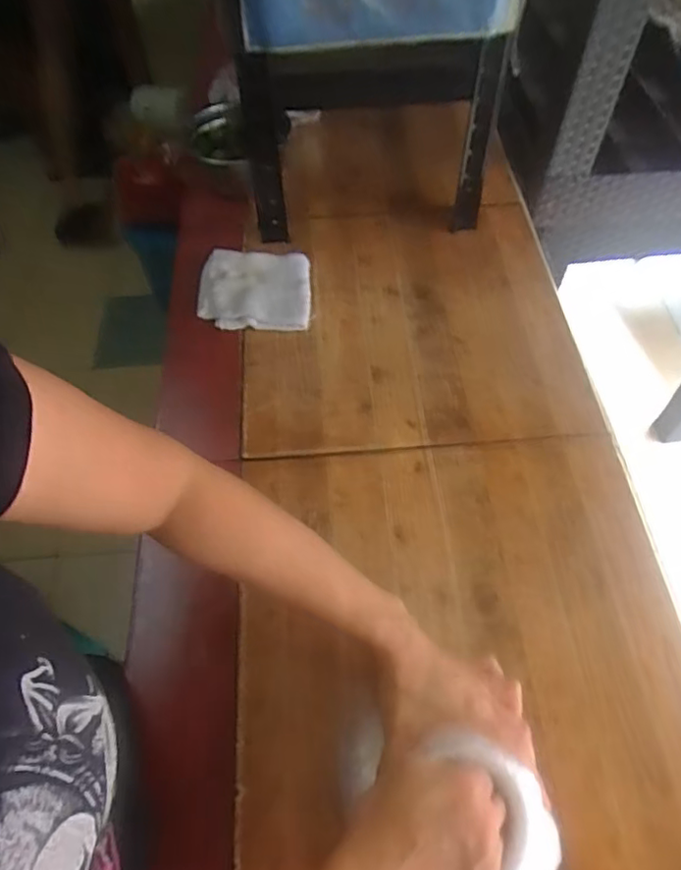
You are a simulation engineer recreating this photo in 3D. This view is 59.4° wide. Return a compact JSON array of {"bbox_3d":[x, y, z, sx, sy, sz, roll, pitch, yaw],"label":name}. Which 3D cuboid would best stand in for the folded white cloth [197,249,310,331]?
[{"bbox_3d":[-0.112,-0.192,0.781,0.141,0.024,0.134,-2,57,1],"label":"folded white cloth"}]

